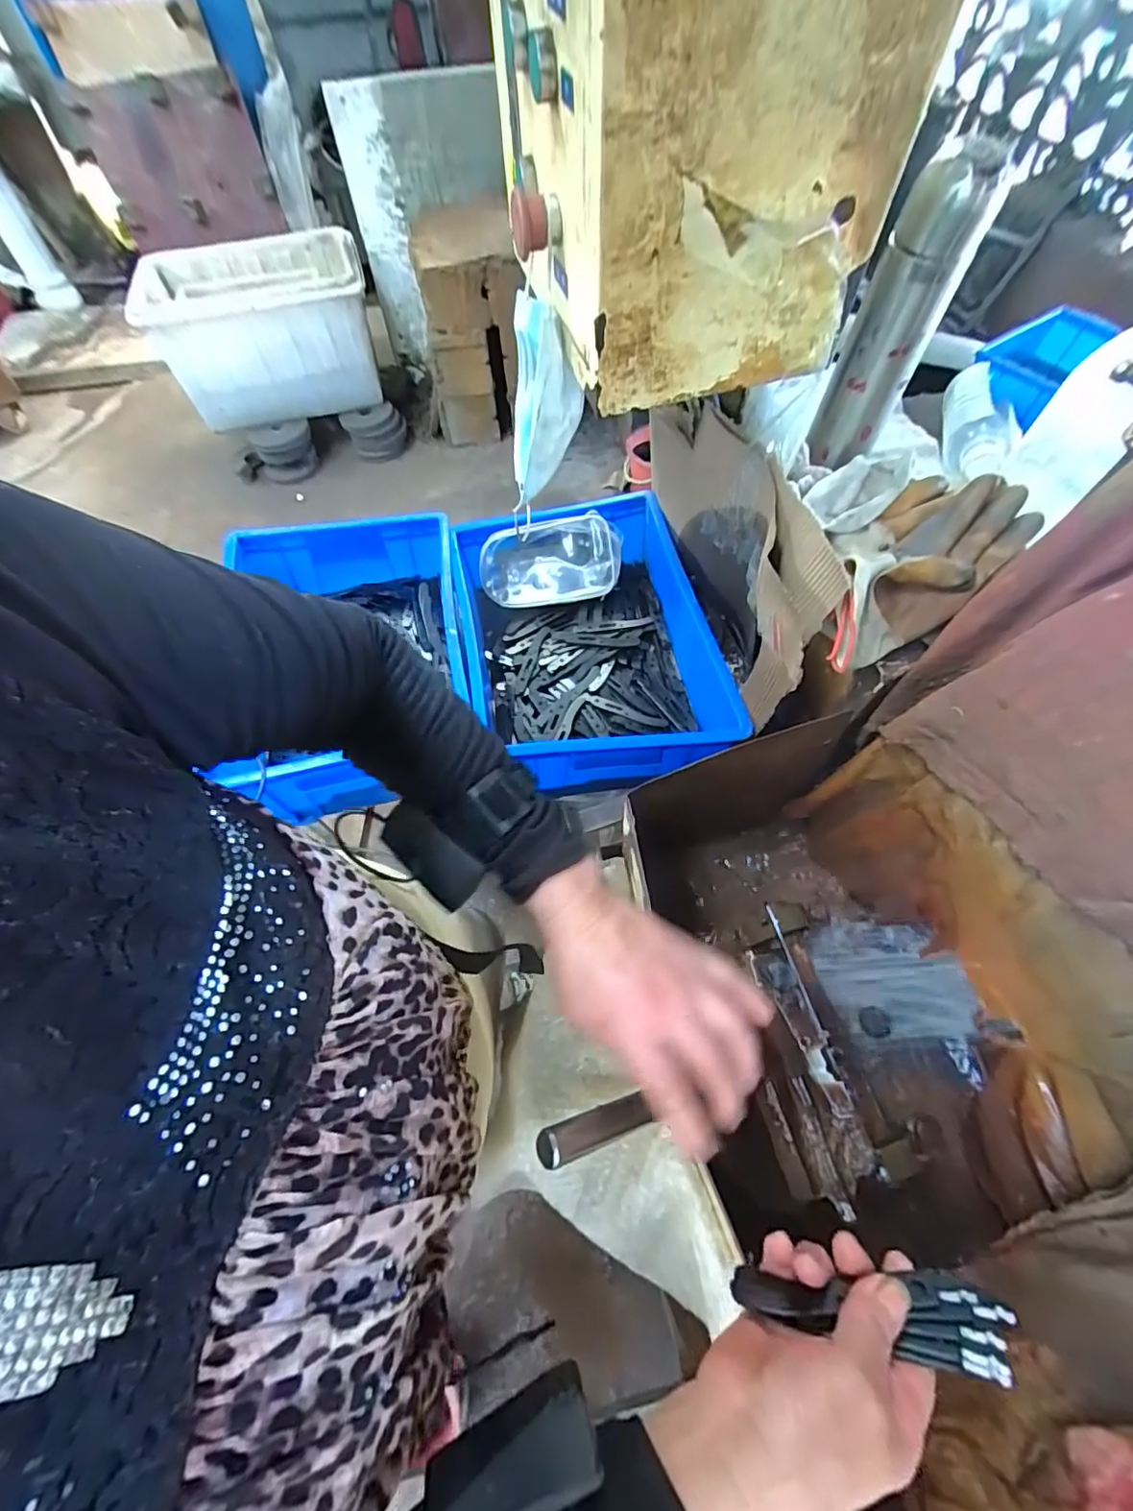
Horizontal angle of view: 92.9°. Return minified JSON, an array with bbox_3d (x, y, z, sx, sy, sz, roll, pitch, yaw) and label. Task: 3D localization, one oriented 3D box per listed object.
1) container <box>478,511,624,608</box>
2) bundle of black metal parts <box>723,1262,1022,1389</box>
[{"bbox_3d":[-0.023,-0.278,0.780,0.197,0.037,0.112,-3,107,6],"label":"container"},{"bbox_3d":[0.156,0.287,0.276,0.133,0.023,0.033,0,63,6],"label":"bundle of black metal parts"}]

